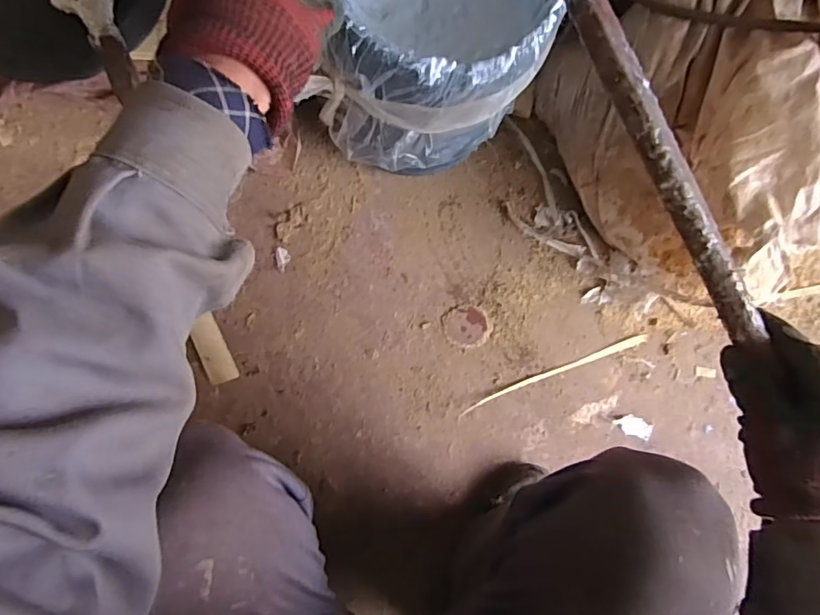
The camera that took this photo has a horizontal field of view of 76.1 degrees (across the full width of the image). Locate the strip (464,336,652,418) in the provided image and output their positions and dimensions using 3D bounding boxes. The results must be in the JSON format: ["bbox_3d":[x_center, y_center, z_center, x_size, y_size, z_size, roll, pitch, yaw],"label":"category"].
[{"bbox_3d":[0.210,0.094,0.754,0.286,0.004,0.015,-21,93,-5],"label":"strip"}]

